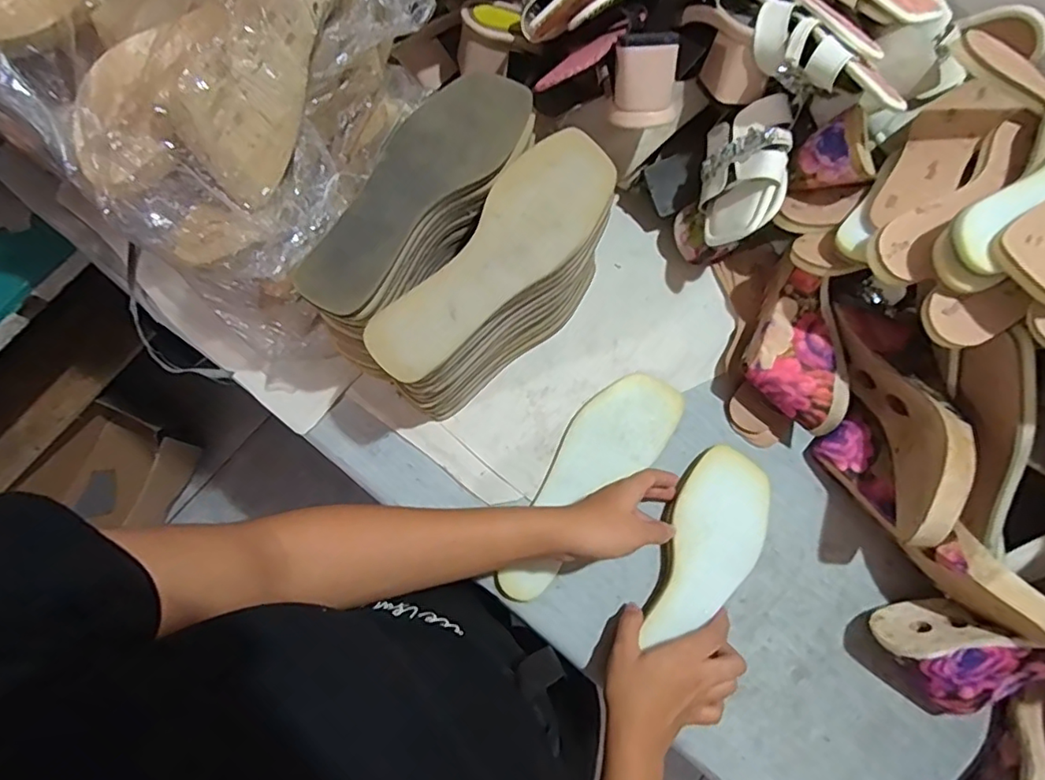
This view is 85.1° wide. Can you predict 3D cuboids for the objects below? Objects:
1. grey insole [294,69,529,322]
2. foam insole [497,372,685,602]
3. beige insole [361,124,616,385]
[{"bbox_3d":[-0.086,-0.159,0.438,0.077,0.013,0.232,36,76,12],"label":"grey insole"},{"bbox_3d":[0.059,0.086,0.543,0.081,0.011,0.246,37,79,10],"label":"foam insole"},{"bbox_3d":[-0.016,-0.103,0.428,0.080,0.017,0.239,36,77,10],"label":"beige insole"}]

